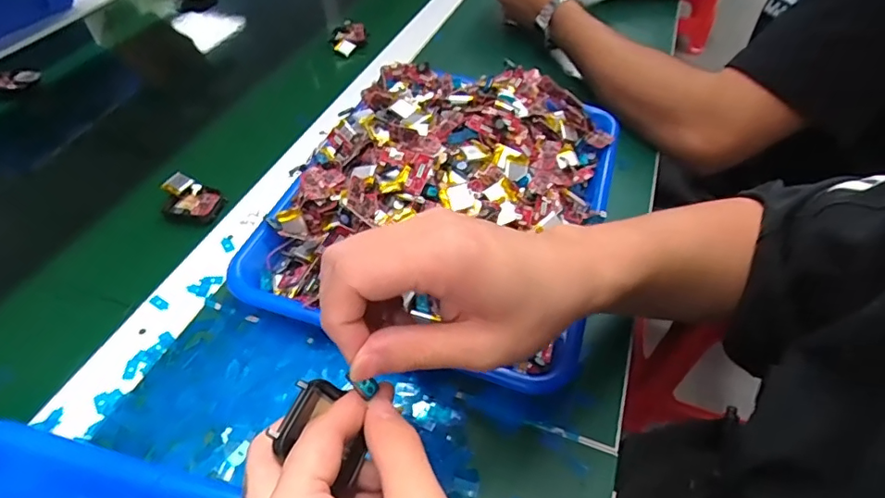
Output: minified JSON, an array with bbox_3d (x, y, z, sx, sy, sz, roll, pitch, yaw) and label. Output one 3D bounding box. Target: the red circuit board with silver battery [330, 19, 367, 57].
[{"bbox_3d":[-0.121,-0.271,0.670,0.045,0.024,0.064,-2,49,-6],"label":"red circuit board with silver battery"}]

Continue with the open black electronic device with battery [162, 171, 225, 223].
[{"bbox_3d":[-0.215,-0.042,0.449,0.053,0.016,0.041,10,49,5],"label":"open black electronic device with battery"}]

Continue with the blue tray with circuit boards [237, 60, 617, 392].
[{"bbox_3d":[0.009,-0.058,0.438,0.260,0.074,0.323,14,49,8],"label":"blue tray with circuit boards"}]

